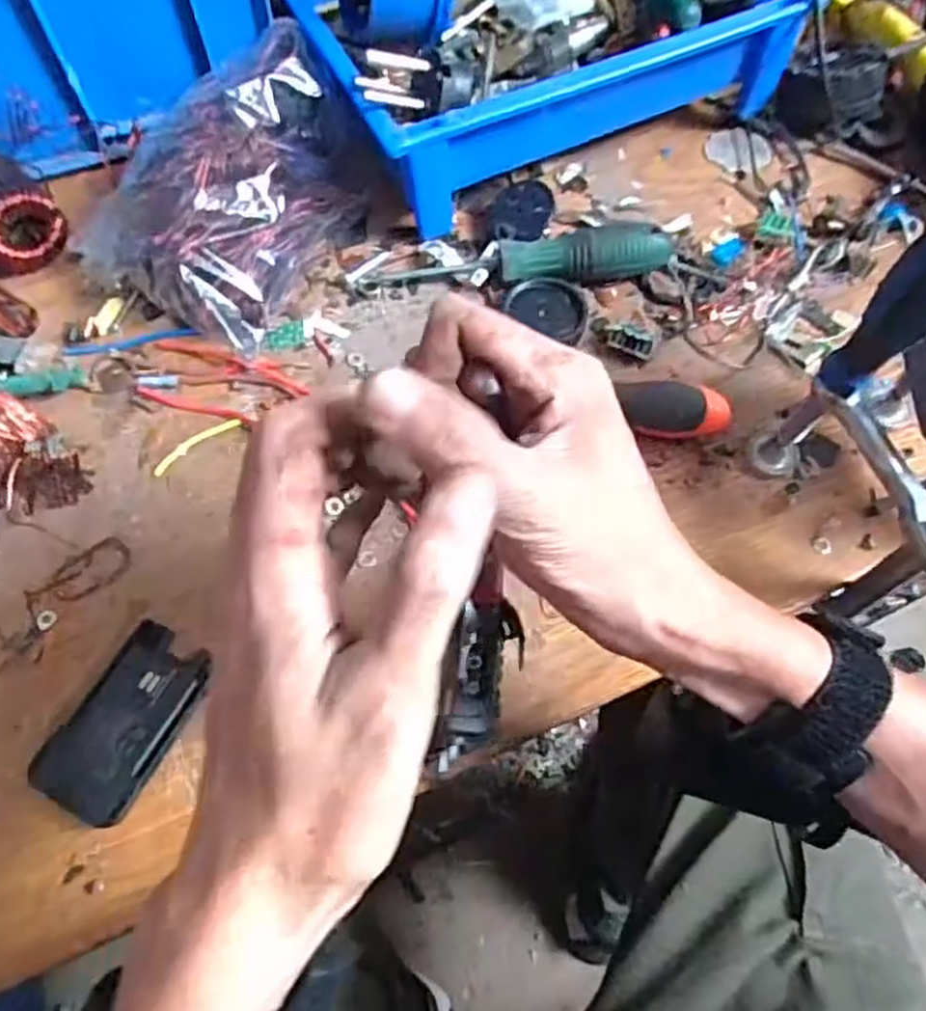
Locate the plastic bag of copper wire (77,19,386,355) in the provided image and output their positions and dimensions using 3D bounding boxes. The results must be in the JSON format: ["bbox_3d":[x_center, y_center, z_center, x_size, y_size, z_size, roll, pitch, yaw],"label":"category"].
[{"bbox_3d":[-0.145,-0.210,0.497,0.139,0.075,0.193,28,66,13],"label":"plastic bag of copper wire"}]

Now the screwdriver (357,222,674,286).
[{"bbox_3d":[0.035,-0.155,0.492,0.196,0.031,0.030,-6,62,-2],"label":"screwdriver"}]

